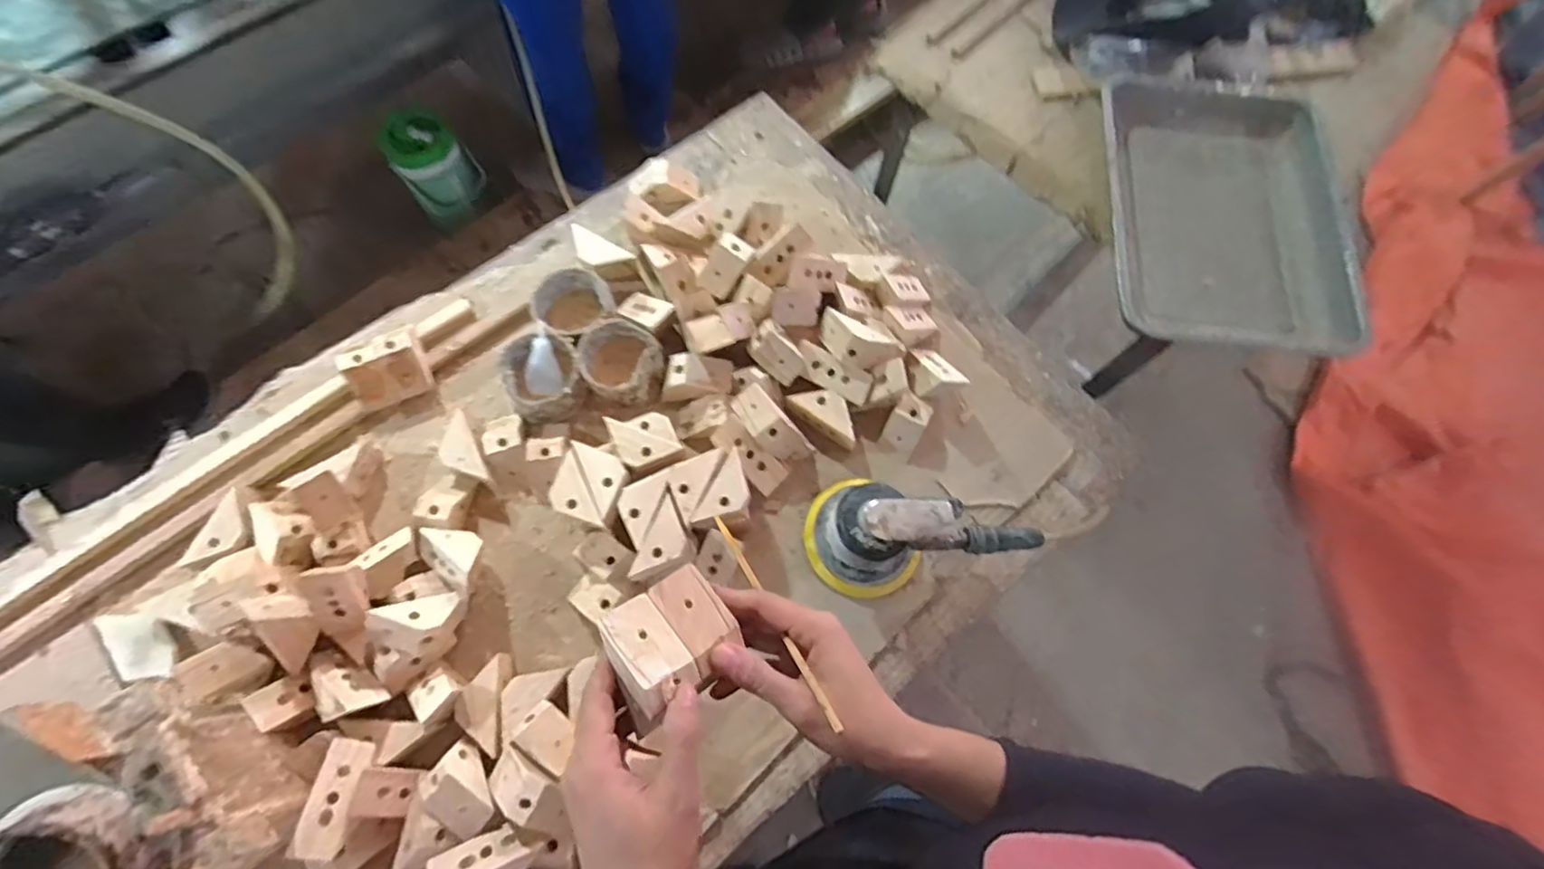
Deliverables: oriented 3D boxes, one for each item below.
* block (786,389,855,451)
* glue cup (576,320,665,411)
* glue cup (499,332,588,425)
[{"bbox_3d":[0.056,-0.022,0.685,0.080,0.030,0.038,28,71,7],"label":"block"},{"bbox_3d":[-0.152,-0.072,0.684,0.080,0.043,0.081,1,70,-2],"label":"glue cup"},{"bbox_3d":[-0.236,-0.055,0.683,0.079,0.055,0.085,-20,72,-9],"label":"glue cup"}]

